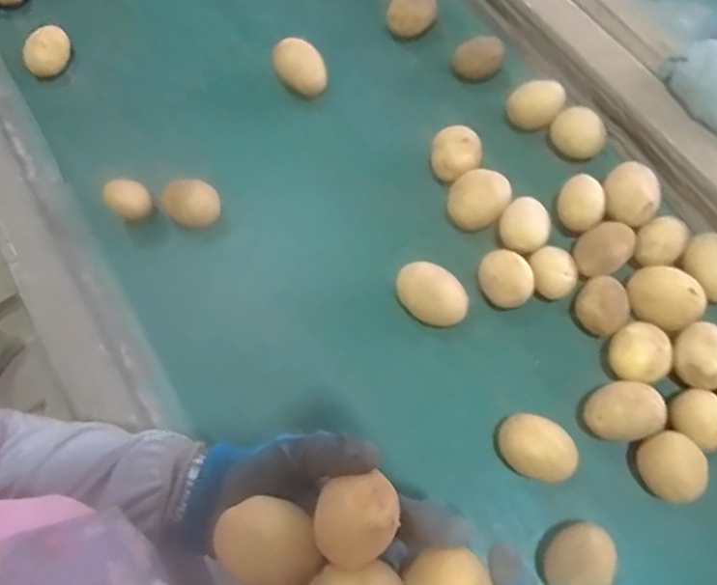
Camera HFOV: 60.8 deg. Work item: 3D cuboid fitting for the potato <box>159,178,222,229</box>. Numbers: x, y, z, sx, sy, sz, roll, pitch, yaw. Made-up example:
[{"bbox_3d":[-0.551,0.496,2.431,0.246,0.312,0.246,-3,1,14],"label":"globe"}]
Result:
[{"bbox_3d":[-0.159,-0.084,0.592,0.048,0.047,0.035,-35,75,-8],"label":"potato"}]

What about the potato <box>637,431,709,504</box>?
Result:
[{"bbox_3d":[0.240,0.135,0.473,0.043,0.038,0.050,-17,74,-3],"label":"potato"}]

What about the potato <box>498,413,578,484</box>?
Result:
[{"bbox_3d":[0.144,0.124,0.491,0.064,0.039,0.049,16,75,7],"label":"potato"}]

